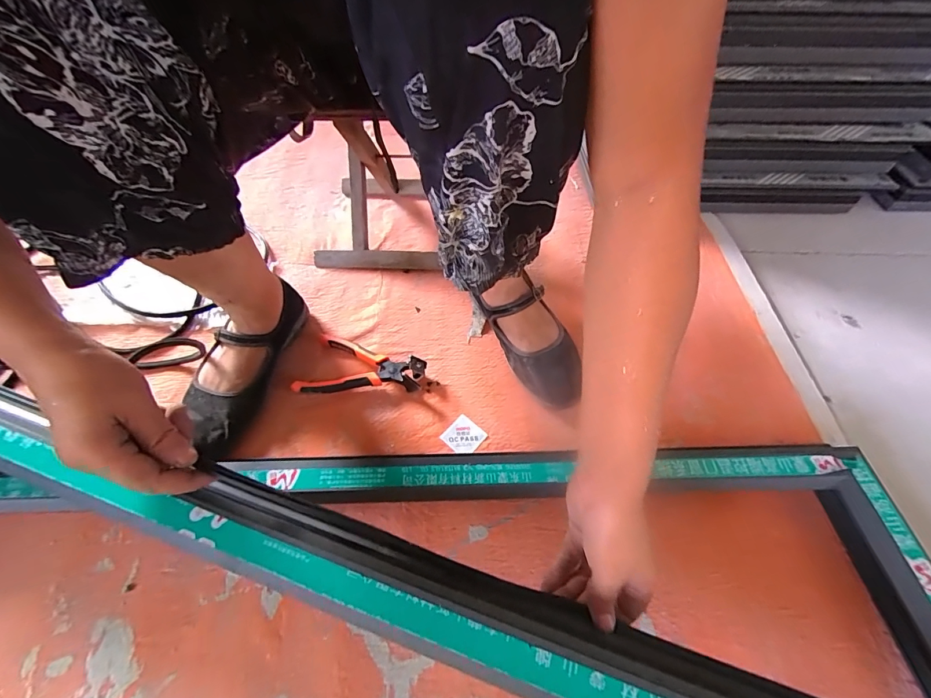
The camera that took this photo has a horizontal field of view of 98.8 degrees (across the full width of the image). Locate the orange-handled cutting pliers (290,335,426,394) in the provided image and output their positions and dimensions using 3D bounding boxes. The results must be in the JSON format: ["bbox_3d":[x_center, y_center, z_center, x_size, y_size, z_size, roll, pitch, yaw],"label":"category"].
[{"bbox_3d":[-0.139,0.030,0.530,0.163,0.035,0.092,14,55,9],"label":"orange-handled cutting pliers"}]

